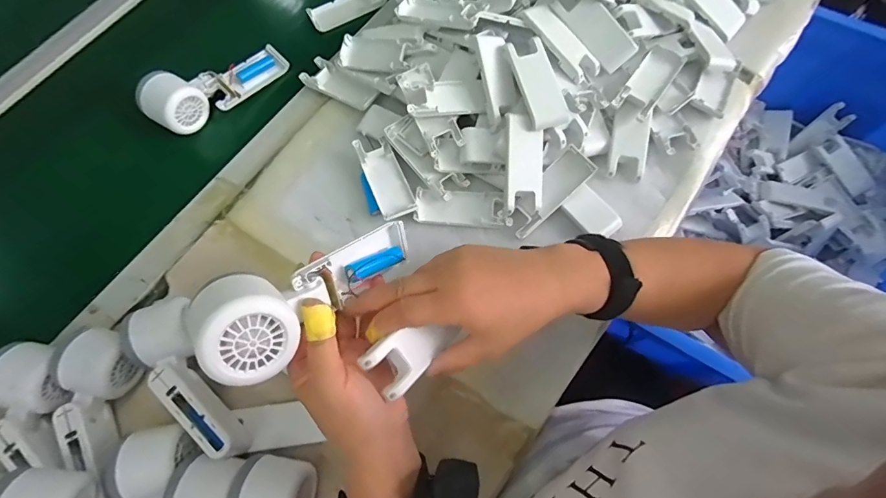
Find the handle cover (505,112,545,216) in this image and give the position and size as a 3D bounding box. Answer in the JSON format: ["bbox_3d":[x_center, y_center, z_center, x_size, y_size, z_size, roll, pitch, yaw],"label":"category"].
[{"bbox_3d":[0.086,-0.090,0.461,0.041,0.014,0.098,-2,97,2],"label":"handle cover"}]

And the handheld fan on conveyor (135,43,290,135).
[{"bbox_3d":[-0.276,-0.199,0.540,0.171,0.045,0.062,-33,72,-22],"label":"handheld fan on conveyor"}]

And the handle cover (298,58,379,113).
[{"bbox_3d":[-0.125,-0.201,0.533,0.107,0.019,0.040,35,75,14],"label":"handle cover"}]

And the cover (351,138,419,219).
[{"bbox_3d":[-0.063,-0.080,0.486,0.038,0.014,0.101,-23,71,-6],"label":"cover"}]

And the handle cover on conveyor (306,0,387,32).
[{"bbox_3d":[-0.129,-0.330,0.597,0.104,0.013,0.040,-27,71,-7],"label":"handle cover on conveyor"}]

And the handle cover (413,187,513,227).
[{"bbox_3d":[0.022,-0.046,0.480,0.101,0.013,0.038,4,70,4],"label":"handle cover"}]

